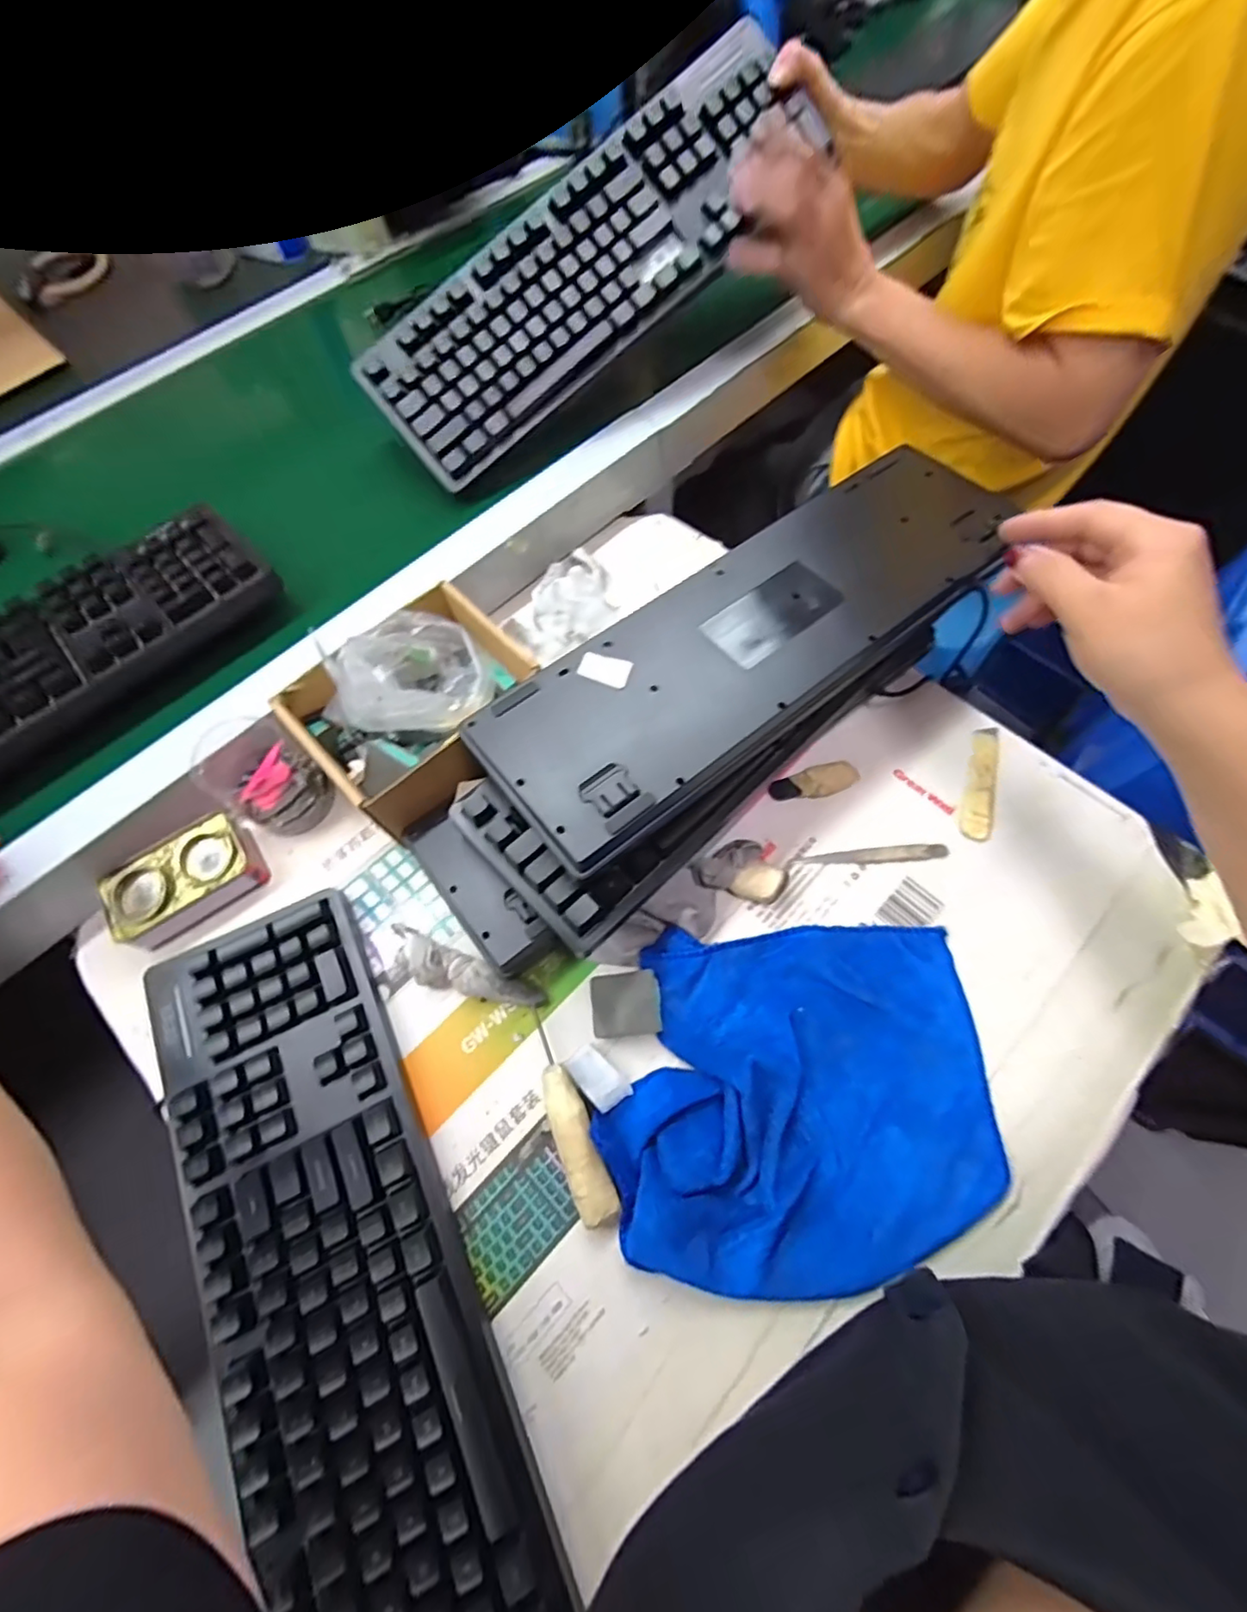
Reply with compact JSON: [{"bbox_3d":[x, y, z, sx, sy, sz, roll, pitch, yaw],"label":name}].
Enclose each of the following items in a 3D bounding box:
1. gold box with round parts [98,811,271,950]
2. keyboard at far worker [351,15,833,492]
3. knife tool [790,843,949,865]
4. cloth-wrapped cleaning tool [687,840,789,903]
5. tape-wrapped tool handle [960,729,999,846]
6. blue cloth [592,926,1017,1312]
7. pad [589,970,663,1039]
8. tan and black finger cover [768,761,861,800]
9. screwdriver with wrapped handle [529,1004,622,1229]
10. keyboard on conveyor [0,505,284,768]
[{"bbox_3d":[-0.325,0.057,0.450,0.098,0.035,0.065,-36,70,-13],"label":"gold box with round parts"},{"bbox_3d":[-0.034,-0.461,0.522,0.418,0.036,0.138,-44,96,2],"label":"keyboard at far worker"},{"bbox_3d":[0.186,0.036,0.451,0.111,0.008,0.012,-3,66,1],"label":"knife tool"},{"bbox_3d":[0.085,0.044,0.437,0.066,0.030,0.040,14,68,8],"label":"cloth-wrapped cleaning tool"},{"bbox_3d":[0.281,-0.020,0.474,0.023,0.008,0.099,16,68,9],"label":"tape-wrapped tool handle"},{"bbox_3d":[0.112,0.179,0.378,0.237,0.024,0.200,-2,66,1],"label":"blue cloth"},{"bbox_3d":[0.001,0.132,0.402,0.045,0.011,0.040,-7,66,-1],"label":"pad"},{"bbox_3d":[0.150,-0.018,0.475,0.067,0.015,0.024,-16,67,-5],"label":"tan and black finger cover"},{"bbox_3d":[-0.037,0.191,0.379,0.024,0.022,0.125,-23,68,-8],"label":"screwdriver with wrapped handle"},{"bbox_3d":[-0.463,-0.073,0.434,0.424,0.036,0.138,-40,74,-16],"label":"keyboard on conveyor"}]

